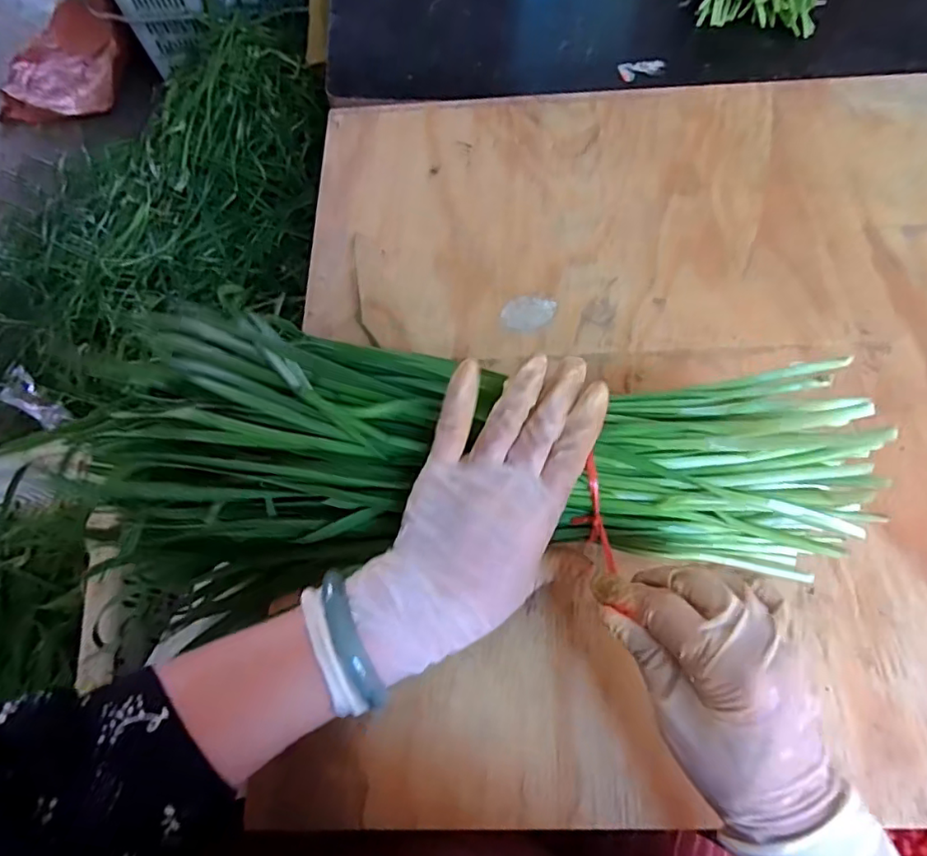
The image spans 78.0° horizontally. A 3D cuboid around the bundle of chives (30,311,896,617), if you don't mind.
[{"bbox_3d":[-0.017,0.025,0.352,0.446,0.124,0.159,2,63,11],"label":"bundle of chives"}]

